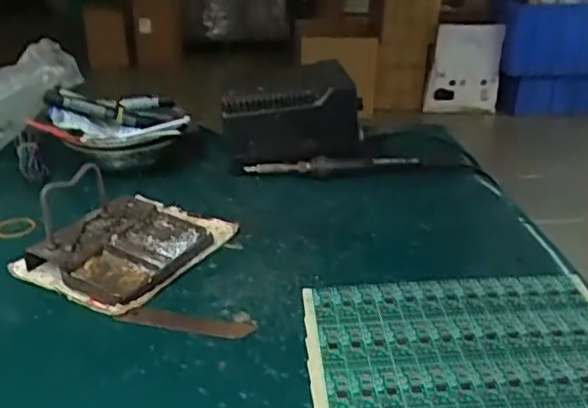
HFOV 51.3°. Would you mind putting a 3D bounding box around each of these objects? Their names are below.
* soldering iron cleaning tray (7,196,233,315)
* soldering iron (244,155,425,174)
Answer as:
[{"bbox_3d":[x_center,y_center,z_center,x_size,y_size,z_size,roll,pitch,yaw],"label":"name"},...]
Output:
[{"bbox_3d":[-0.134,0.029,0.506,0.117,0.033,0.145,13,27,24],"label":"soldering iron cleaning tray"},{"bbox_3d":[0.039,-0.039,0.644,0.179,0.023,0.019,2,25,1],"label":"soldering iron"}]

